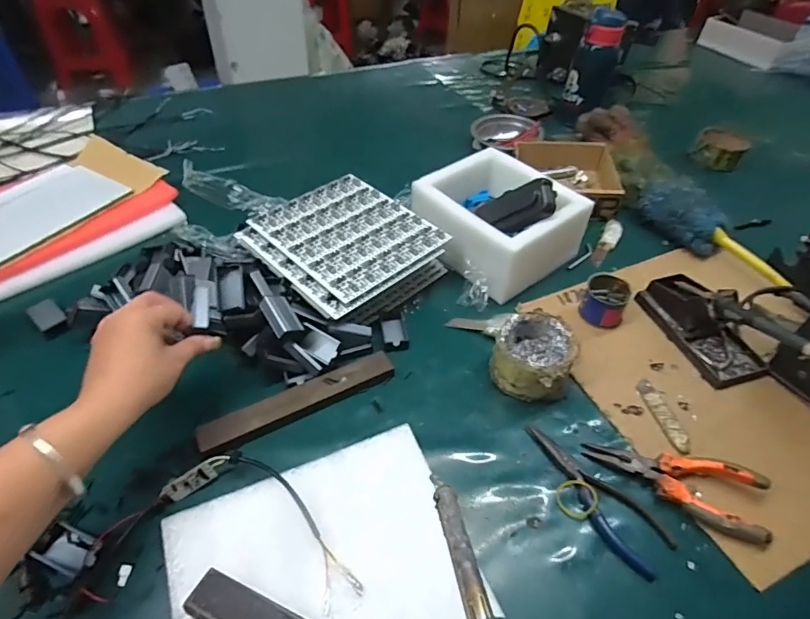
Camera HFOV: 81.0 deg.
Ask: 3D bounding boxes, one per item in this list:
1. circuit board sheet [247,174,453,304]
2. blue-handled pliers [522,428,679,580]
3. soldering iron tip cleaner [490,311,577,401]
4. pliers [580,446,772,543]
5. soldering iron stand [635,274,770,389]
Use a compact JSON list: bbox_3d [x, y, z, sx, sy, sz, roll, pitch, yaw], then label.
[{"bbox_3d":[-0.074,-0.103,0.611,0.169,0.006,0.203,-35,57,-29],"label":"circuit board sheet"},{"bbox_3d":[0.174,0.169,0.442,0.051,0.015,0.153,-23,51,-24],"label":"blue-handled pliers"},{"bbox_3d":[0.140,0.053,0.522,0.082,0.057,0.083,2,45,-2],"label":"soldering iron tip cleaner"},{"bbox_3d":[0.248,0.152,0.437,0.148,0.027,0.056,23,48,18],"label":"pliers"},{"bbox_3d":[0.354,0.013,0.557,0.080,0.050,0.150,-11,47,-14],"label":"soldering iron stand"}]

